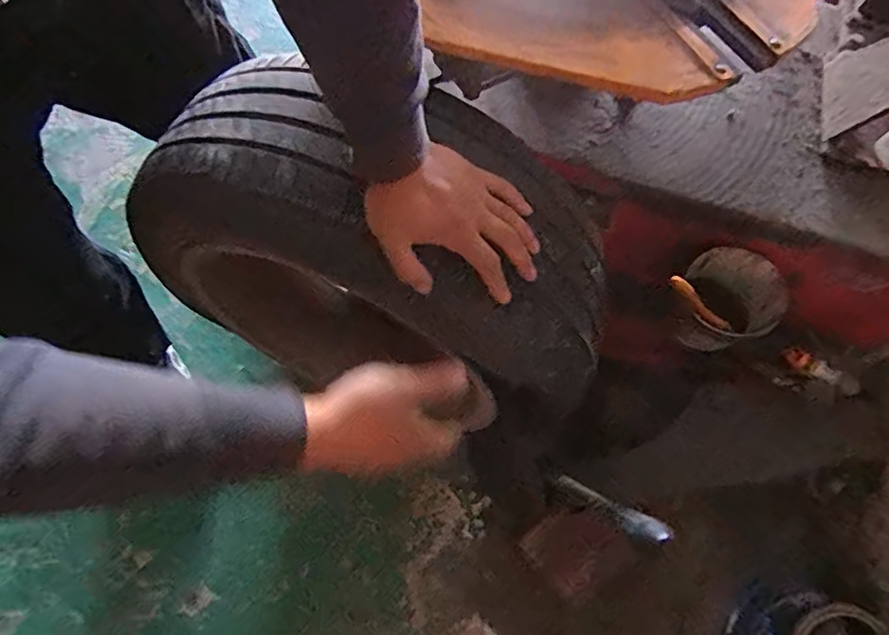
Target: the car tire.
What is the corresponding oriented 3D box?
[{"bbox_3d":[-0.089,-0.066,0.720,0.547,0.466,0.202,21,66,6],"label":"car tire"}]

